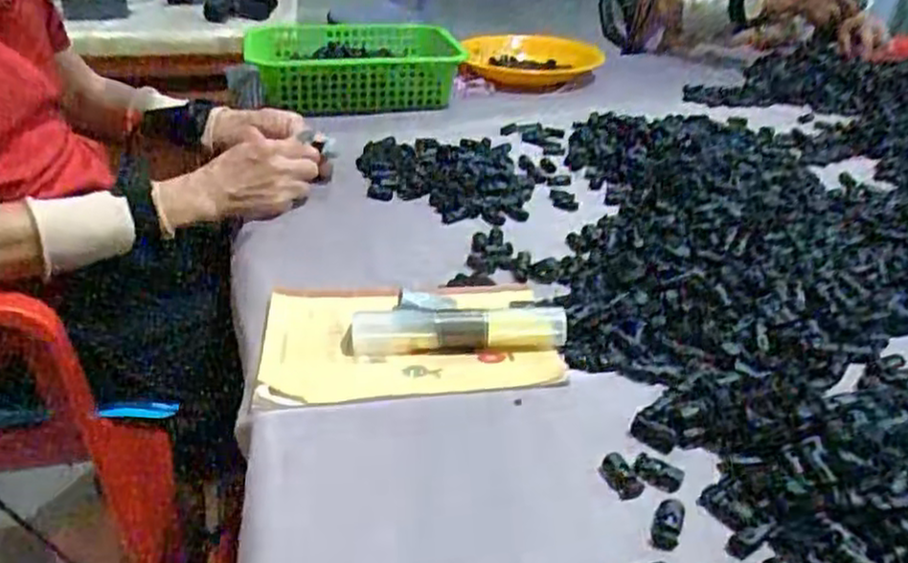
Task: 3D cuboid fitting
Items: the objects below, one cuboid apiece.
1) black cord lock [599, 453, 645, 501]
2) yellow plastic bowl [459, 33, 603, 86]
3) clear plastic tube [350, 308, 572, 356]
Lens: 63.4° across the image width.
[{"bbox_3d":[0.095,0.108,0.415,0.018,0.008,0.027,-9,33,-18],"label":"black cord lock"},{"bbox_3d":[0.128,-0.353,1.179,0.222,0.041,0.212,3,31,1],"label":"yellow plastic bowl"},{"bbox_3d":[0.003,0.034,0.531,0.152,0.027,0.024,-1,31,-4],"label":"clear plastic tube"}]

